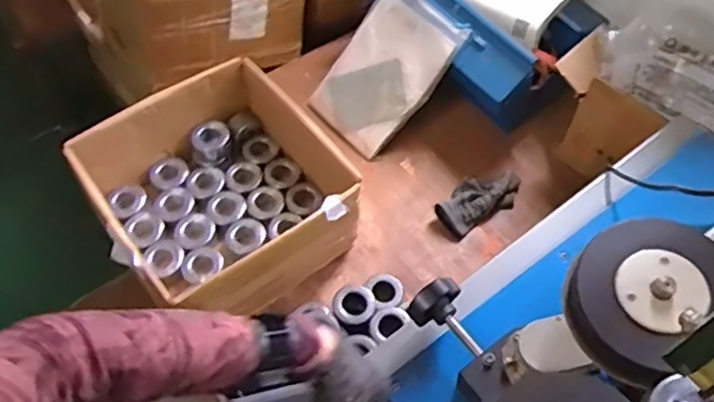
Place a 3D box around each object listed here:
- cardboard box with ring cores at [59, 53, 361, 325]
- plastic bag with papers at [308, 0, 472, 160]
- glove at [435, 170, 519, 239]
[{"bbox_3d":[-0.198,-0.011,0.969,0.346,0.175,0.324,-32,64,-20],"label":"cardboard box with ring cores"},{"bbox_3d":[0.046,-0.235,1.106,0.184,0.033,0.275,46,108,19],"label":"plastic bag with papers"},{"bbox_3d":[0.206,-0.006,1.062,0.152,0.044,0.082,-30,63,-19],"label":"glove"}]

